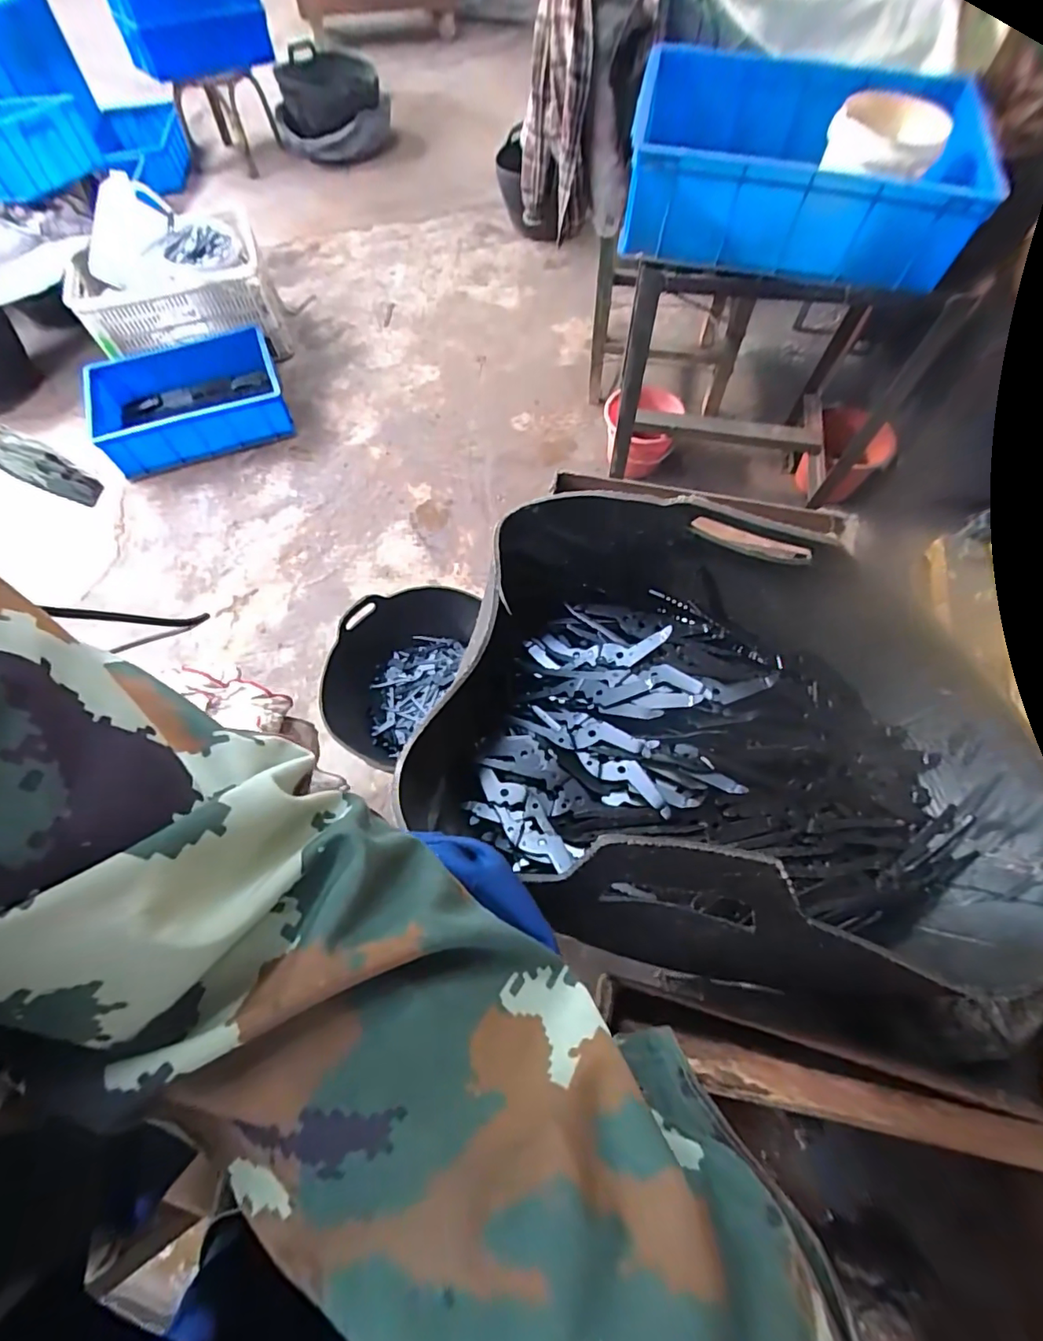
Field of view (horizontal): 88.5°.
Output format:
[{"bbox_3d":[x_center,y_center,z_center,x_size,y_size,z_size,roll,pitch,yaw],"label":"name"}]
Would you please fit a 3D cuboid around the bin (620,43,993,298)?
[{"bbox_3d":[0.415,-0.773,0.830,0.478,0.153,0.360,9,65,6],"label":"bin"}]

